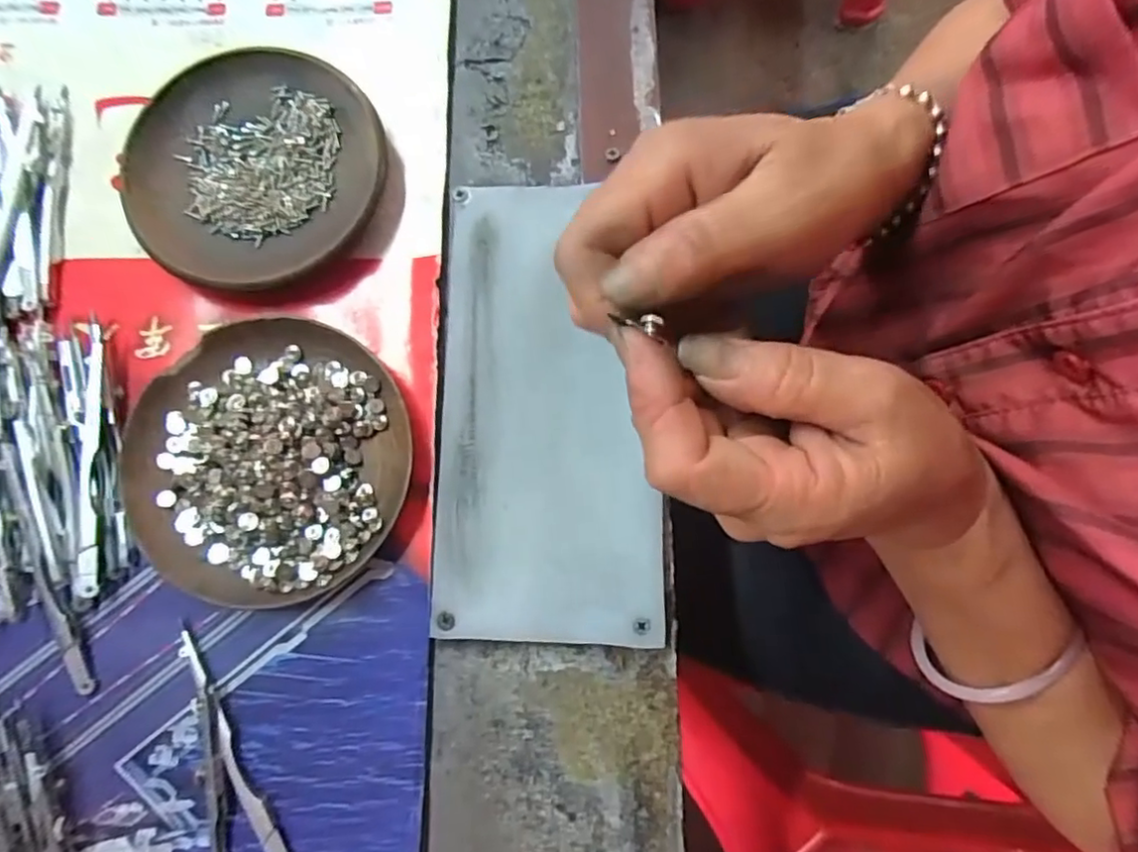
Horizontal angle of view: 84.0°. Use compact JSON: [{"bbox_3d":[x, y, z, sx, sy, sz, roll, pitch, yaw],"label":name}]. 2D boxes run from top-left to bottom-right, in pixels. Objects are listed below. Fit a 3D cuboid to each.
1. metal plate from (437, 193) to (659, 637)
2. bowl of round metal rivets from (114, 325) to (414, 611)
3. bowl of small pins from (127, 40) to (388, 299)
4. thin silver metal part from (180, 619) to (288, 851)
[{"bbox_3d":[-0.011,-0.011,0.268,0.091,0.011,0.195,-2,79,3],"label":"metal plate"},{"bbox_3d":[-0.124,0.013,0.258,0.113,0.023,0.112,0,80,0],"label":"bowl of round metal rivets"},{"bbox_3d":[-0.140,-0.113,0.286,0.113,0.016,0.109,0,80,0],"label":"bowl of small pins"},{"bbox_3d":[-0.133,0.129,0.248,0.009,0.006,0.106,-30,81,-5],"label":"thin silver metal part"}]

